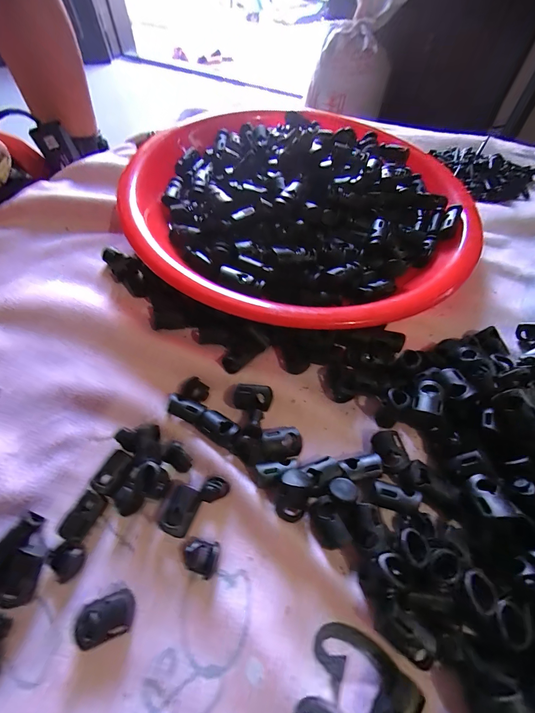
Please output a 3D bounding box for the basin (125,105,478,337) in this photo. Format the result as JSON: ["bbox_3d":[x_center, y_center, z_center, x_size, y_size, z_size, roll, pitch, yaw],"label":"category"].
[{"bbox_3d":[0.025,-0.122,0.234,0.246,0.057,0.244,-1,55,2],"label":"basin"}]

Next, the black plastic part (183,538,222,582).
[{"bbox_3d":[-0.028,0.085,0.132,0.015,0.005,0.013,11,56,10],"label":"black plastic part"}]

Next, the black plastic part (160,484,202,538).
[{"bbox_3d":[-0.038,0.069,0.139,0.013,0.011,0.019,19,58,15],"label":"black plastic part"}]

